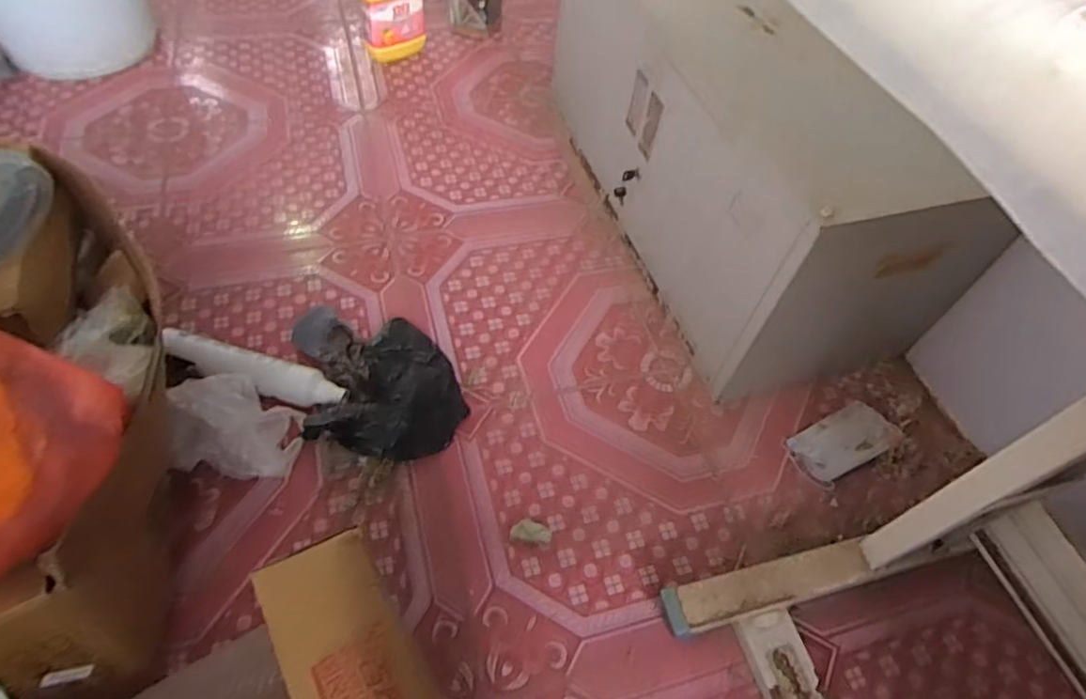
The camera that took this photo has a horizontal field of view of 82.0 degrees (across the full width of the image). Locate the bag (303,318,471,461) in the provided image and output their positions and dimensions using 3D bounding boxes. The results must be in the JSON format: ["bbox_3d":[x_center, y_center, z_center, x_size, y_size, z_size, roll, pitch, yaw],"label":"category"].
[{"bbox_3d":[-0.207,0.062,0.932,0.183,0.096,0.229,18,56,8],"label":"bag"}]

